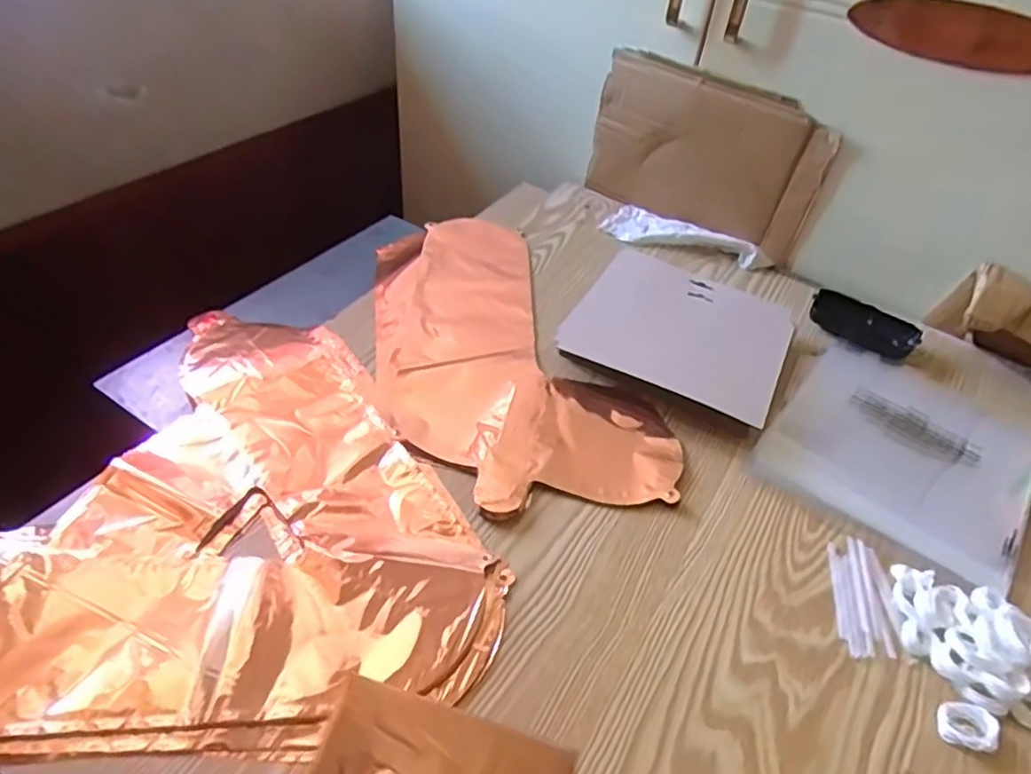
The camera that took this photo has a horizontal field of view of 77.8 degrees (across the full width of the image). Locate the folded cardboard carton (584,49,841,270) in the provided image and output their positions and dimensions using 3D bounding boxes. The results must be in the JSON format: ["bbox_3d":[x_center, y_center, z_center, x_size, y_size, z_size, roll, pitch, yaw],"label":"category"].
[{"bbox_3d":[0.217,-0.269,0.749,0.270,0.170,0.022,28,48,19],"label":"folded cardboard carton"}]

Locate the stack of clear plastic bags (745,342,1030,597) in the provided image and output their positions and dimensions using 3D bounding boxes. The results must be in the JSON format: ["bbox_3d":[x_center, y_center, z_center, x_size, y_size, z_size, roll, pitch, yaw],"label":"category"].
[{"bbox_3d":[0.350,0.052,0.576,0.200,0.012,0.232,31,50,22],"label":"stack of clear plastic bags"}]

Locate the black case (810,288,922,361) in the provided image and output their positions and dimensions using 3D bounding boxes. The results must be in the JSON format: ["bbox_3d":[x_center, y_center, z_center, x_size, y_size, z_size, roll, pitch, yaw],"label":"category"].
[{"bbox_3d":[0.373,-0.067,0.684,0.108,0.025,0.048,24,47,16],"label":"black case"}]

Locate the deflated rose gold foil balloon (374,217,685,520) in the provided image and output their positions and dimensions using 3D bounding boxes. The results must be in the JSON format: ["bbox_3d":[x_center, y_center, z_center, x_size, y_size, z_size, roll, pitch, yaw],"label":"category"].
[{"bbox_3d":[-0.030,-0.045,0.622,0.214,0.009,0.420,-14,49,-20],"label":"deflated rose gold foil balloon"}]

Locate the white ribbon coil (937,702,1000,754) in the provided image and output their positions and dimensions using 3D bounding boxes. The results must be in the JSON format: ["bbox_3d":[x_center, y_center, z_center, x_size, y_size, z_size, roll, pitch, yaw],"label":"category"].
[{"bbox_3d":[0.284,0.212,0.401,0.032,0.013,0.027,16,46,9],"label":"white ribbon coil"}]

